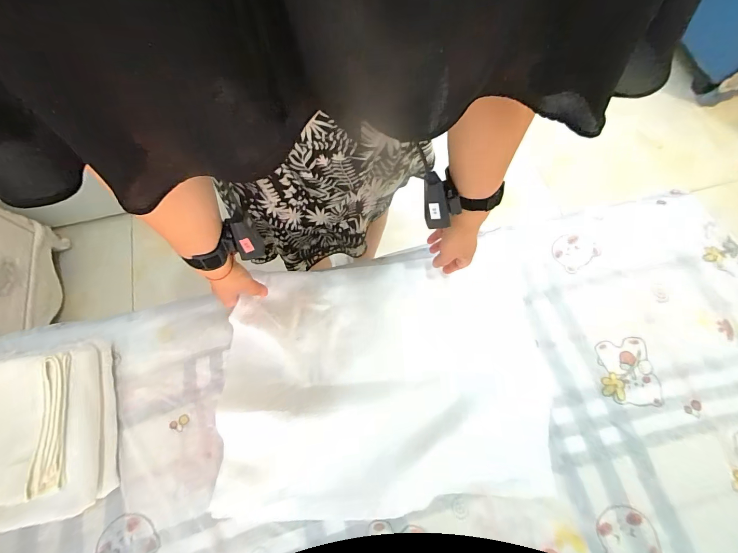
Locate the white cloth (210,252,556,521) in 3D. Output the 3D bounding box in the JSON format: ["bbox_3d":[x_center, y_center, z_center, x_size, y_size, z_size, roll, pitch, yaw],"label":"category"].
[{"bbox_3d":[0.028,0.158,0.559,0.521,0.036,0.386,-4,68,-2],"label":"white cloth"}]

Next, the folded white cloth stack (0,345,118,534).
[{"bbox_3d":[-0.482,0.226,0.471,0.190,0.104,0.224,-13,68,-6],"label":"folded white cloth stack"}]

